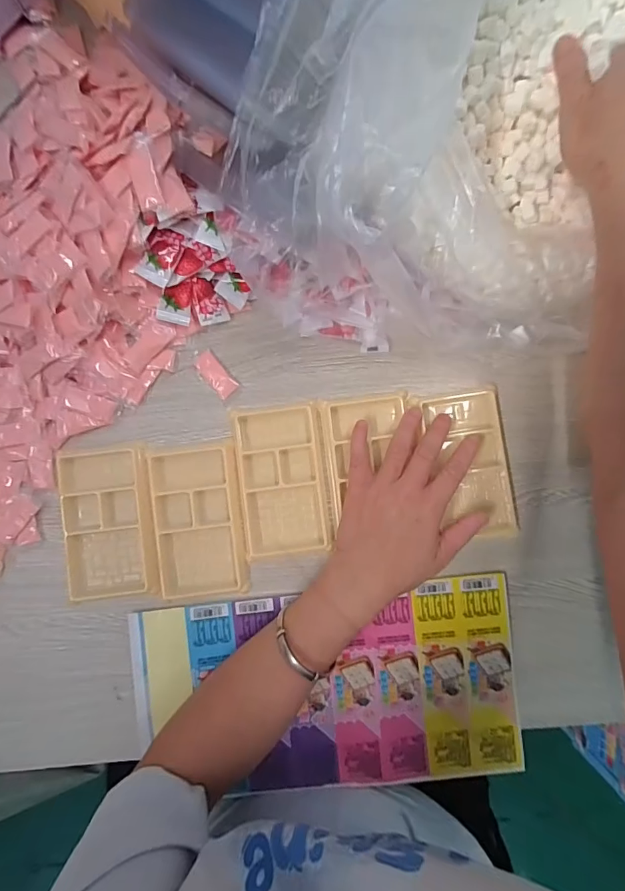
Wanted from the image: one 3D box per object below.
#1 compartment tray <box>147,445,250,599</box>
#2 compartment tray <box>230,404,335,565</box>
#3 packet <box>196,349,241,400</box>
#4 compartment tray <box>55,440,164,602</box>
[{"bbox_3d":[-0.100,0.067,0.377,0.076,0.012,0.126,-6,88,-1],"label":"compartment tray"},{"bbox_3d":[-0.028,0.031,0.385,0.078,0.011,0.133,-8,89,-1],"label":"compartment tray"},{"bbox_3d":[-0.086,-0.063,0.386,0.021,0.007,0.043,-42,90,-2],"label":"packet"},{"bbox_3d":[-0.177,0.067,0.375,0.078,0.011,0.129,-7,88,-1],"label":"compartment tray"}]

